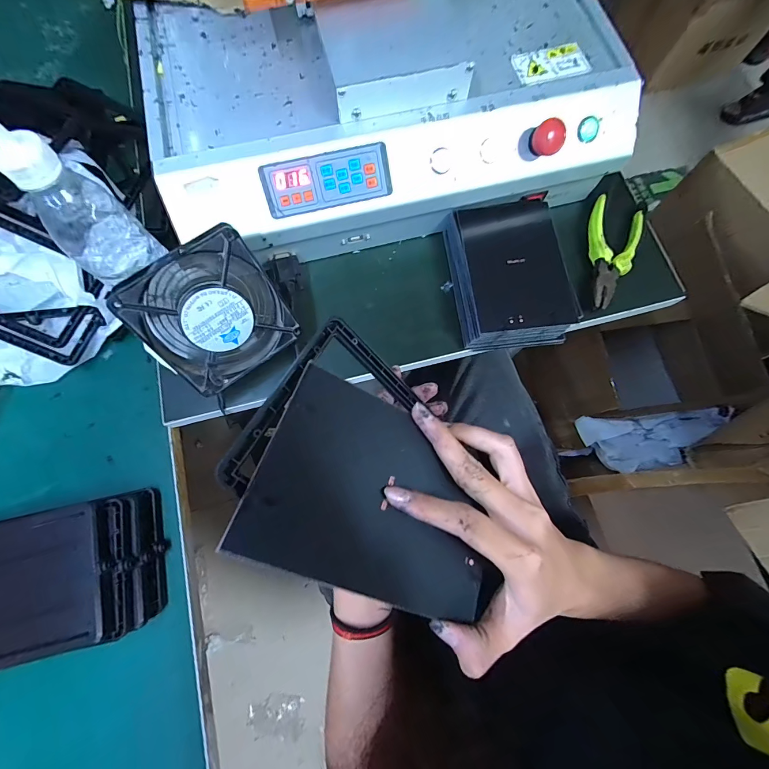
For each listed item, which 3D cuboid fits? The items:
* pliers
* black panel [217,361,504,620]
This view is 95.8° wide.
[{"bbox_3d":[0.258,-0.150,0.397,0.054,0.015,0.135,17,76,4],"label":"pliers"},{"bbox_3d":[0.004,0.066,0.201,0.149,0.010,0.100,29,64,-17],"label":"black panel"}]

